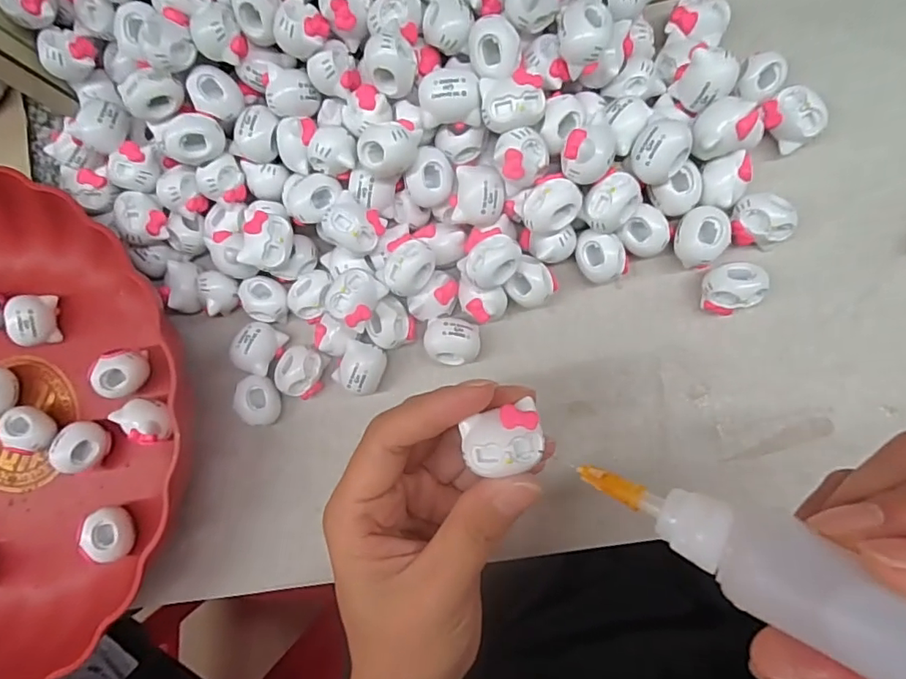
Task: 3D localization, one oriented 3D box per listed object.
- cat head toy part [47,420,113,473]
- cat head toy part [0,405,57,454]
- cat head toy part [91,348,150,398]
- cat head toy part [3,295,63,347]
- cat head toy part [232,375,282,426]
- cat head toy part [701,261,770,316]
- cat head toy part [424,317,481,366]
[{"bbox_3d":[-0.183,0.053,0.265,0.019,0.018,0.024,-4,83,7],"label":"cat head toy part"},{"bbox_3d":[-0.212,0.045,0.269,0.017,0.018,0.023,-9,82,6],"label":"cat head toy part"},{"bbox_3d":[-0.163,0.017,0.264,0.019,0.015,0.024,1,84,8],"label":"cat head toy part"},{"bbox_3d":[-0.215,-0.010,0.277,0.016,0.019,0.025,-8,82,6],"label":"cat head toy part"},{"bbox_3d":[-0.094,0.029,0.260,0.016,0.015,0.023,2,85,7],"label":"cat head toy part"},{"bbox_3d":[0.123,-0.022,0.238,0.024,0.019,0.021,-5,83,7],"label":"cat head toy part"},{"bbox_3d":[0.000,0.001,0.252,0.024,0.019,0.021,3,84,8],"label":"cat head toy part"}]

